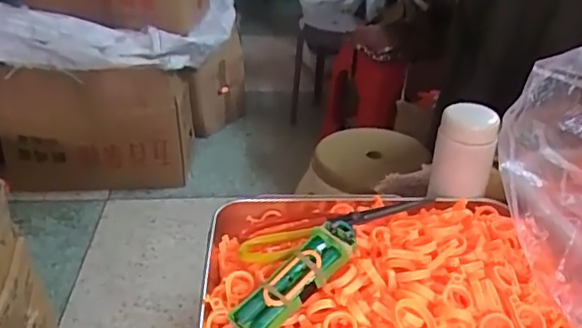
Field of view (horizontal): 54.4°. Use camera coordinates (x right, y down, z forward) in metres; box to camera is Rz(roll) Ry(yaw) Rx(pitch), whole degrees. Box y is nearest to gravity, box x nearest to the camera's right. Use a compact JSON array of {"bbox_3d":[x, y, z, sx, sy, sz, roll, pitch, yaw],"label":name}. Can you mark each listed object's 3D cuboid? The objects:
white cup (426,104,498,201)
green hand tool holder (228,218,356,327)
[{"bbox_3d":[0.181,-0.012,0.587,0.056,0.089,0.049,13,32,21],"label":"white cup"},{"bbox_3d":[0.006,0.086,0.437,0.033,0.019,0.119,28,60,38],"label":"green hand tool holder"}]

